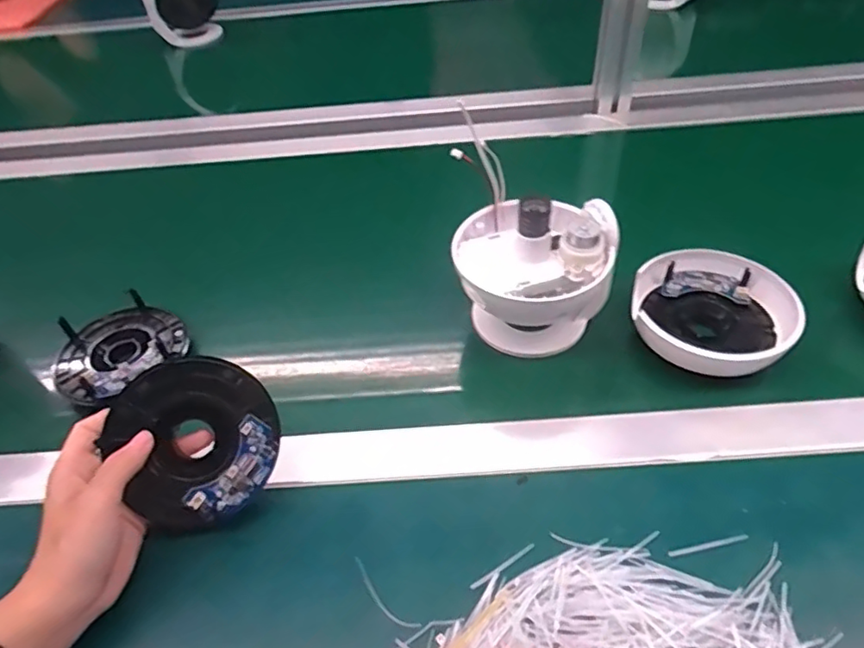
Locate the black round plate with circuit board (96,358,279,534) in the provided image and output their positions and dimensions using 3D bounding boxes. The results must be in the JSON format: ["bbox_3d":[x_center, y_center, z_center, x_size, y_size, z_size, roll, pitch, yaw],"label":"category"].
[{"bbox_3d":[-0.146,0.072,0.371,0.092,0.017,0.101,3,76,-12],"label":"black round plate with circuit board"}]

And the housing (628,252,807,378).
[{"bbox_3d":[0.224,-0.012,0.456,0.104,0.038,0.117,-24,48,-16],"label":"housing"}]

